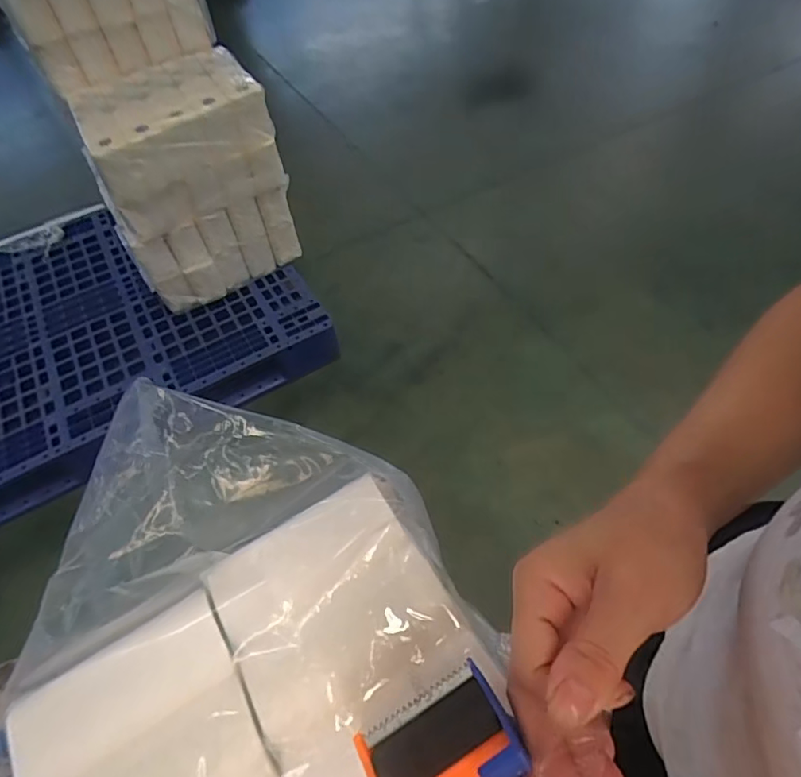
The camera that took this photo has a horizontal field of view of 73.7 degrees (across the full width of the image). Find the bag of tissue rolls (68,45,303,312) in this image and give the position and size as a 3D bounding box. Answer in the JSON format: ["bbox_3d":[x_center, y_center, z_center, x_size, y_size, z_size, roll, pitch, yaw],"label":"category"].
[{"bbox_3d":[-0.567,-0.539,1.526,0.467,0.596,0.281,-28,55,-15],"label":"bag of tissue rolls"}]

